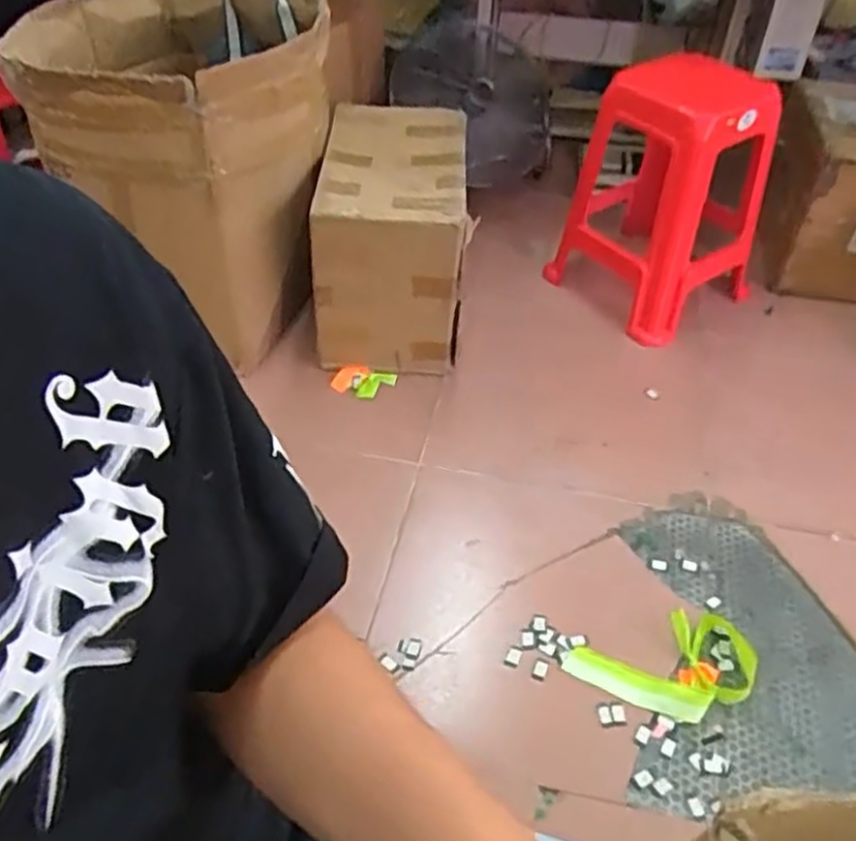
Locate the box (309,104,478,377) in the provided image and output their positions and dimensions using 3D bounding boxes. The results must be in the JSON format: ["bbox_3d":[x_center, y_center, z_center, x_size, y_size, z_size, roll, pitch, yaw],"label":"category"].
[{"bbox_3d":[-0.072,-0.418,1.755,0.300,0.404,0.506,3,45,2],"label":"box"}]

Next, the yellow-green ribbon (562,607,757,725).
[{"bbox_3d":[0.392,0.406,1.248,0.299,0.023,0.169,-15,47,-15],"label":"yellow-green ribbon"}]

